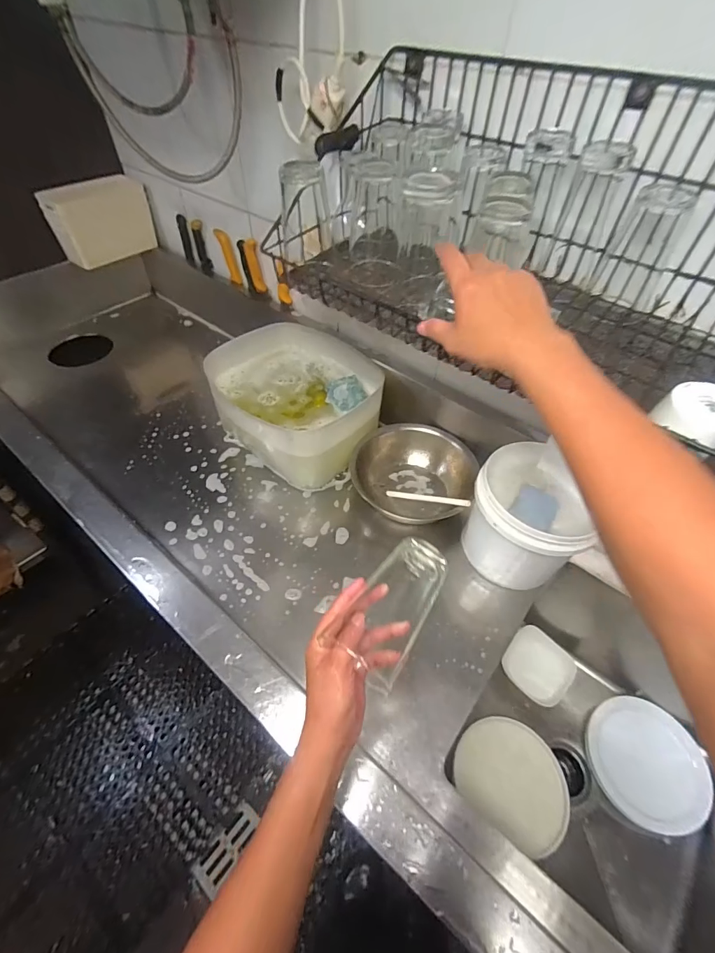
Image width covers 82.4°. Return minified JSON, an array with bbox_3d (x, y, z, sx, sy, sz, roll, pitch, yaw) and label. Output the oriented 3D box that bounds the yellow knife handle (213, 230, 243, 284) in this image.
[{"bbox_3d":[-0.370,-0.631,1.178,0.026,0.147,0.044,-30,29,-24],"label":"yellow knife handle"}]

